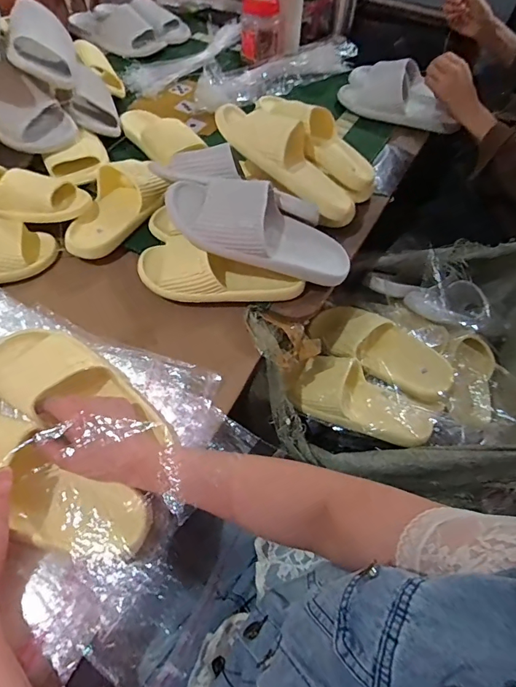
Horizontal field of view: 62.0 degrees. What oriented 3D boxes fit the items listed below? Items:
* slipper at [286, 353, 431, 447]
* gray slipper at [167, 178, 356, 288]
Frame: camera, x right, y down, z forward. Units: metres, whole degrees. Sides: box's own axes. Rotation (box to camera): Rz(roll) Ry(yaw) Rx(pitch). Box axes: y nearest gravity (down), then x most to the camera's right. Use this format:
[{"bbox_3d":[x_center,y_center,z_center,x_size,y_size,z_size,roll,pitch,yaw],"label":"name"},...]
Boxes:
[{"bbox_3d":[0.161,0.083,0.684,0.223,0.052,0.106,21,58,11],"label":"slipper"},{"bbox_3d":[0.012,-0.169,0.620,0.281,0.074,0.107,19,55,-15],"label":"gray slipper"}]

